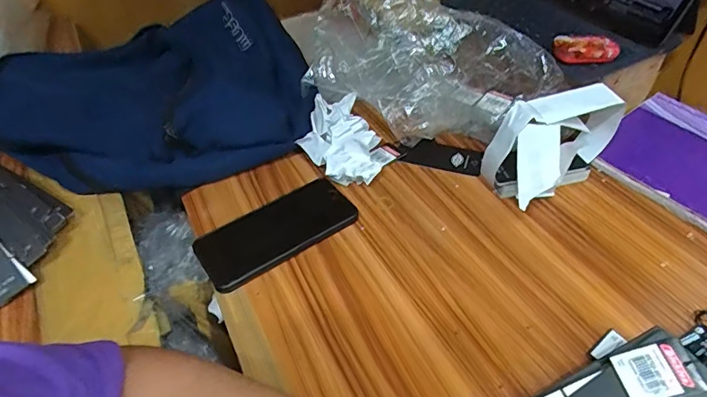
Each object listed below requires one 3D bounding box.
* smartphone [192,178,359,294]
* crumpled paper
[{"bbox_3d":[-0.082,0.035,0.492,0.166,0.016,0.076,-28,49,-23],"label":"smartphone"},{"bbox_3d":[-0.016,-0.073,0.567,0.092,0.055,0.123,-1,44,3],"label":"crumpled paper"}]

